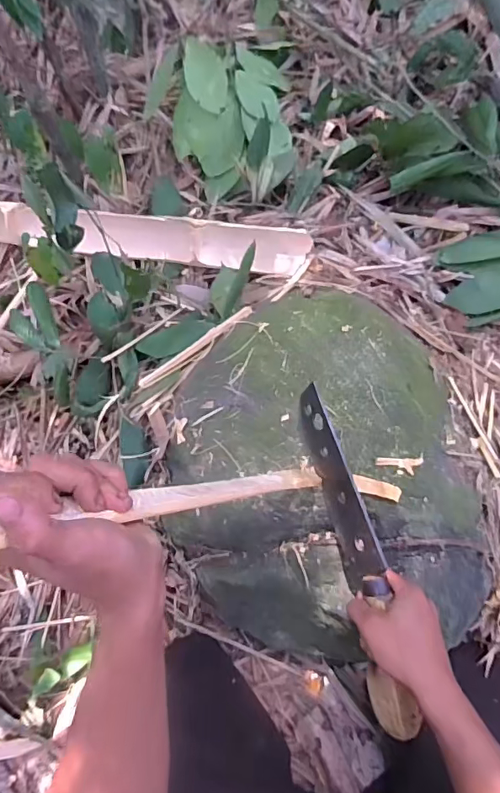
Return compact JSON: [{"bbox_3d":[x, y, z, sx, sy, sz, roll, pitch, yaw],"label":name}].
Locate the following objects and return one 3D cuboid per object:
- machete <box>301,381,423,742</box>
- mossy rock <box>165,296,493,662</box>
[{"bbox_3d":[0.115,0.173,0.545,0.033,0.076,0.371,-13,81,-6],"label":"machete"},{"bbox_3d":[0.095,0.100,0.732,0.396,0.268,0.489,-4,57,0],"label":"mossy rock"}]

